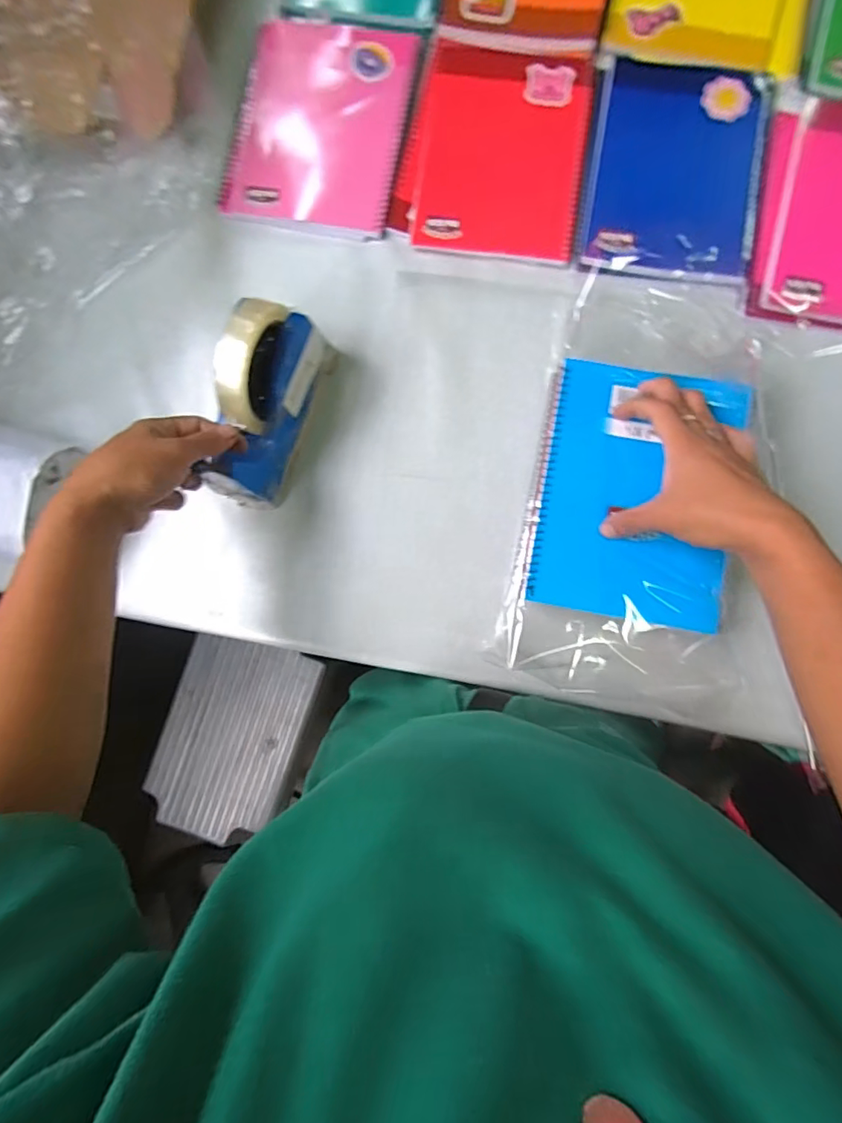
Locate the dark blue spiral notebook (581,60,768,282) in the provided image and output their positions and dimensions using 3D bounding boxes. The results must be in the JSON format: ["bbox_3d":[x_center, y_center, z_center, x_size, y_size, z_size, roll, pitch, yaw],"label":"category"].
[{"bbox_3d":[0.230,-0.357,0.464,0.149,0.012,0.204,9,88,4],"label":"dark blue spiral notebook"}]

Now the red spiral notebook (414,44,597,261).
[{"bbox_3d":[0.077,-0.381,0.472,0.148,0.006,0.202,7,88,4],"label":"red spiral notebook"}]

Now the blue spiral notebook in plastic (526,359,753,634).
[{"bbox_3d":[0.167,-0.054,0.398,0.144,0.019,0.194,8,88,4],"label":"blue spiral notebook in plastic"}]

